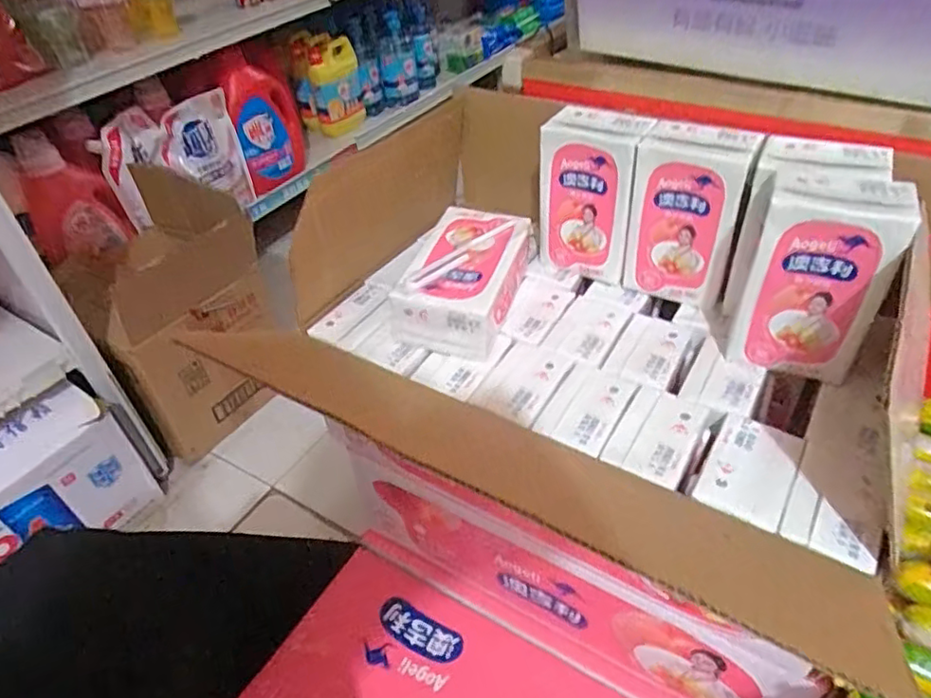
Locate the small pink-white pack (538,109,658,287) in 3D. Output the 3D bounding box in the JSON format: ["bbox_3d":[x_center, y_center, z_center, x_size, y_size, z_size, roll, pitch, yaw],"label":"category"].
[{"bbox_3d":[0.086,-0.106,0.426,0.066,0.106,0.036,18,46,21],"label":"small pink-white pack"}]

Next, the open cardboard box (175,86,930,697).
[{"bbox_3d":[0.082,0.027,0.438,0.355,0.330,0.215,24,49,26],"label":"open cardboard box"}]

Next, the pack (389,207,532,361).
[{"bbox_3d":[-0.001,-0.046,0.413,0.066,0.046,0.108,13,45,16],"label":"pack"}]

